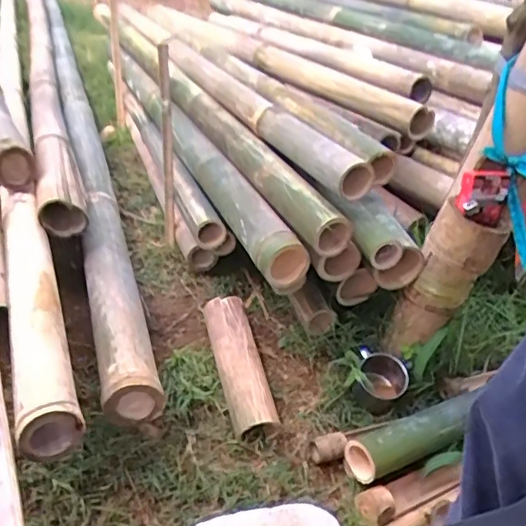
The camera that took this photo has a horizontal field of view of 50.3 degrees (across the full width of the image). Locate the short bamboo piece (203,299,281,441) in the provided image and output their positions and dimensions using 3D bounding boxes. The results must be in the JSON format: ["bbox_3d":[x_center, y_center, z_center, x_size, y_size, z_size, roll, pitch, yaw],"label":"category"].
[{"bbox_3d":[-0.038,0.144,0.862,0.064,0.060,0.228,-4,46,-19],"label":"short bamboo piece"}]

